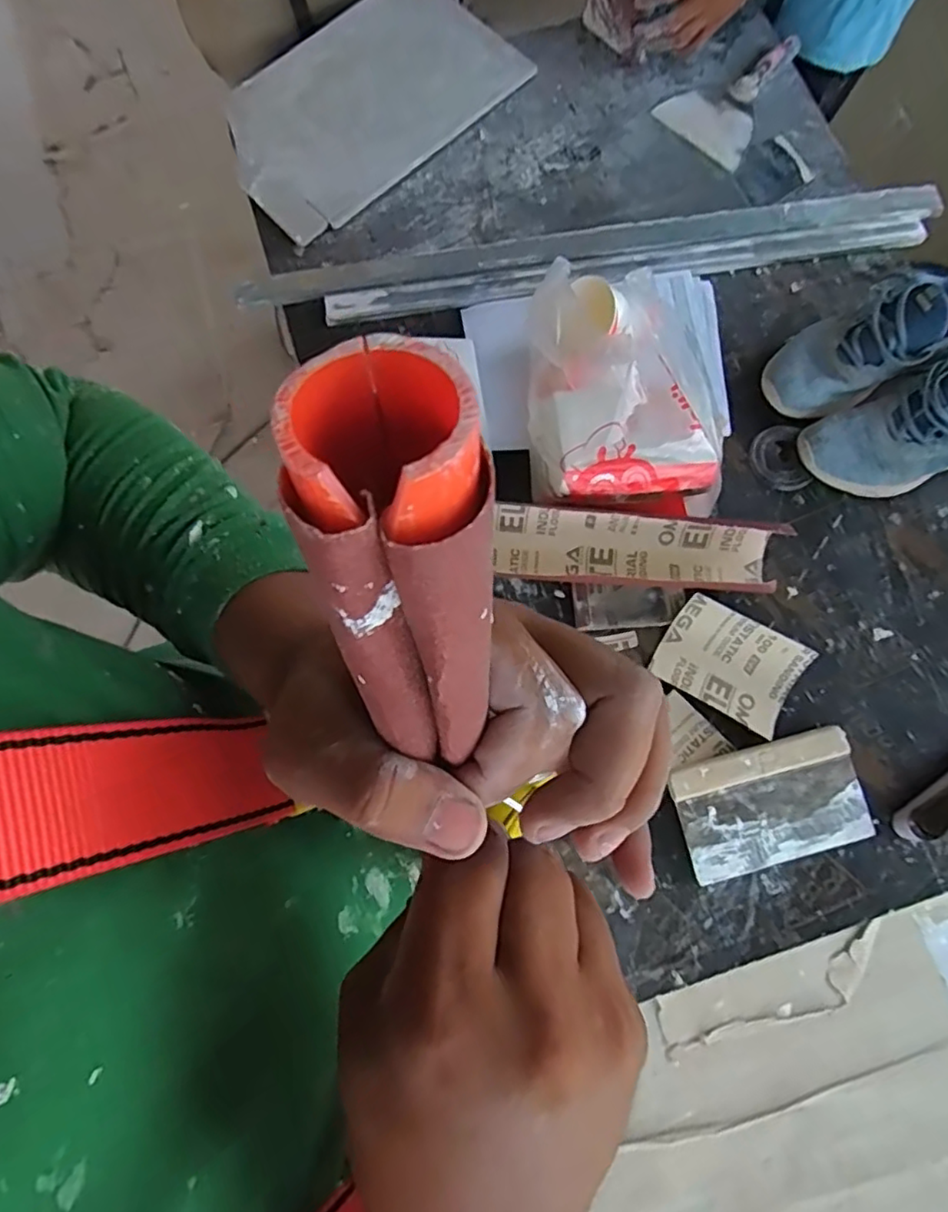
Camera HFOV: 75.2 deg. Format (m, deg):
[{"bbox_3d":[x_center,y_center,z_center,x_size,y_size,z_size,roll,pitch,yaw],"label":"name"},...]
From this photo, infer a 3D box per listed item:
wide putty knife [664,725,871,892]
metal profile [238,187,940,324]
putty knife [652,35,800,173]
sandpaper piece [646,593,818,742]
[{"bbox_3d":[0.307,0.203,0.634,0.195,0.022,0.115,-14,78,-2],"label":"wide putty knife"},{"bbox_3d":[0.147,-0.441,0.781,0.863,0.017,0.075,-8,78,-1],"label":"metal profile"},{"bbox_3d":[0.349,-0.701,0.828,0.132,0.027,0.196,36,81,8],"label":"putty knife"},{"bbox_3d":[0.275,0.062,0.661,0.143,0.028,0.102,29,80,7],"label":"sandpaper piece"}]

